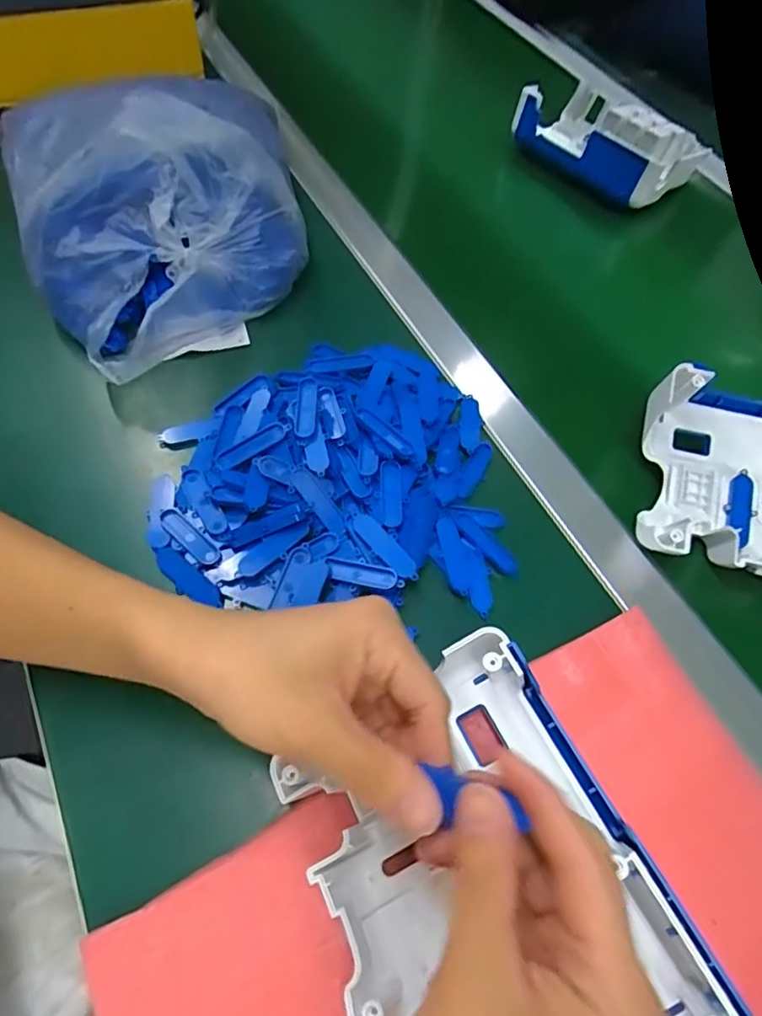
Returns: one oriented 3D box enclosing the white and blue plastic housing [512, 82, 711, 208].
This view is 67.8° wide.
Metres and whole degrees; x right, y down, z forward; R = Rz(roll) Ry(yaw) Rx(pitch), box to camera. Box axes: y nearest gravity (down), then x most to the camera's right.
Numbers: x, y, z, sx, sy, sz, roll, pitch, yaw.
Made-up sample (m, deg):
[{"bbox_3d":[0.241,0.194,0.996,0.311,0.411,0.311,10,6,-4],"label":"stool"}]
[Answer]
[{"bbox_3d":[0.234,-0.390,0.593,0.111,0.059,0.178,-37,70,-20],"label":"white and blue plastic housing"}]

